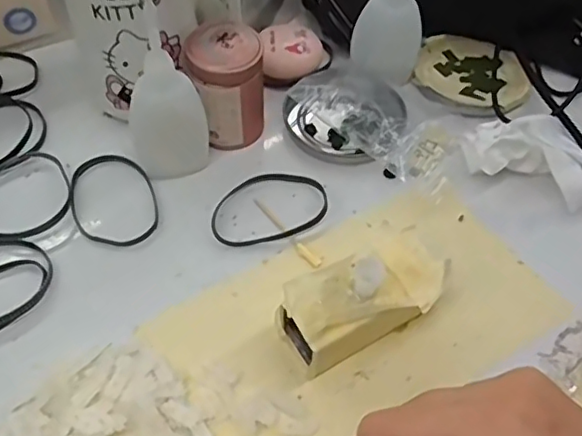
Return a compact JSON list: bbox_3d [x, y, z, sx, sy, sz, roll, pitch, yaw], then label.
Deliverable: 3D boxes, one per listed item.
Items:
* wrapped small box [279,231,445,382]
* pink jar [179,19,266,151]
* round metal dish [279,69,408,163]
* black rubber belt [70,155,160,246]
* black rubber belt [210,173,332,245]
[{"bbox_3d":[0.037,0.042,0.301,0.086,0.042,0.045,-24,59,-19],"label":"wrapped small box"},{"bbox_3d":[-0.040,-0.079,0.372,0.045,0.066,0.040,-2,54,-5],"label":"pink jar"},{"bbox_3d":[0.037,-0.071,0.394,0.073,0.020,0.071,2,54,-2],"label":"round metal dish"},{"bbox_3d":[-0.104,-0.012,0.356,0.049,0.004,0.066,-13,56,-12],"label":"black rubber belt"},{"bbox_3d":[-0.013,-0.008,0.359,0.071,0.004,0.049,-10,55,-10],"label":"black rubber belt"}]

